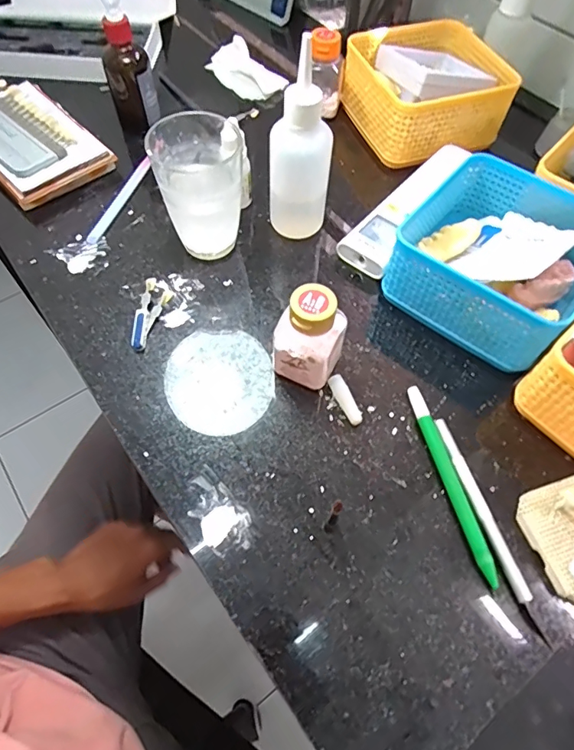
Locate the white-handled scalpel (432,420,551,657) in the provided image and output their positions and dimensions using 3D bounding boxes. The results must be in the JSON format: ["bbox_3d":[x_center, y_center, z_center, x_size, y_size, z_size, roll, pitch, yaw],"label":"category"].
[{"bbox_3d":[0.122,0.090,0.287,0.009,0.007,0.135,-13,61,-8],"label":"white-handled scalpel"}]

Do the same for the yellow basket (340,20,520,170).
[{"bbox_3d":[0.138,-0.283,0.468,0.137,0.060,0.146,-15,62,-9],"label":"yellow basket"}]

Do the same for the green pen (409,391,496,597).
[{"bbox_3d":[0.105,0.066,0.300,0.011,0.009,0.130,-11,61,-7],"label":"green pen"}]

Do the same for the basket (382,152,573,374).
[{"bbox_3d":[0.167,-0.089,0.359,0.139,0.059,0.142,36,66,18],"label":"basket"}]

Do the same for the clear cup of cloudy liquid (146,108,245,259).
[{"bbox_3d":[-0.065,-0.147,0.370,0.066,0.094,0.069,-6,61,-4],"label":"clear cup of cloudy liquid"}]

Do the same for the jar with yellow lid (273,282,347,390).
[{"bbox_3d":[0.015,-0.024,0.314,0.039,0.073,0.038,23,62,11],"label":"jar with yellow lid"}]

